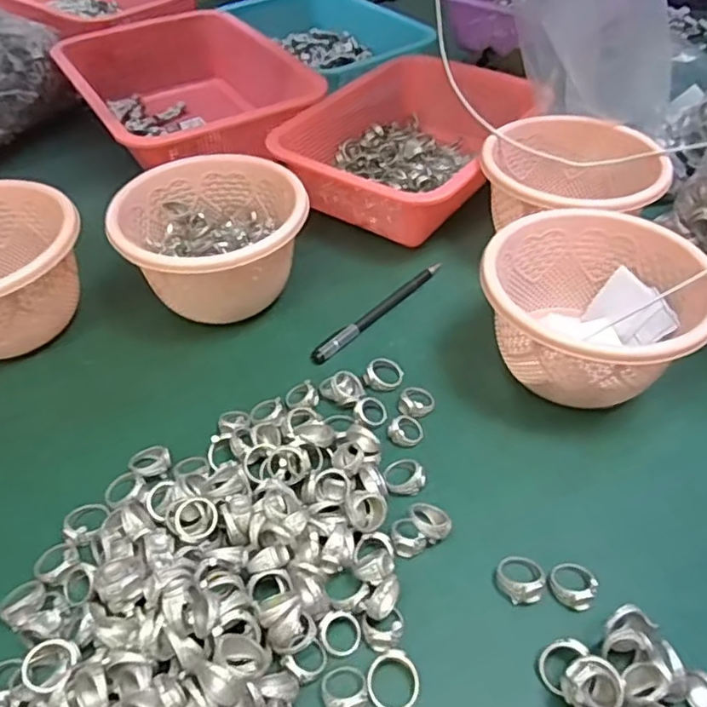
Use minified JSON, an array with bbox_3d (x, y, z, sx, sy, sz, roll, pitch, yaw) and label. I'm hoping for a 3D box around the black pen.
[{"bbox_3d":[0.023,-0.036,0.495,0.013,0.011,0.149,34,56,28],"label":"black pen"}]

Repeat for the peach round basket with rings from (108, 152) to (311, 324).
[{"bbox_3d":[-0.115,-0.093,0.495,0.139,0.080,0.127,0,47,0],"label":"peach round basket with rings"}]

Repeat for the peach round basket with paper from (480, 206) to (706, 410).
[{"bbox_3d":[0.160,-0.023,0.425,0.138,0.092,0.133,0,47,0],"label":"peach round basket with paper"}]

